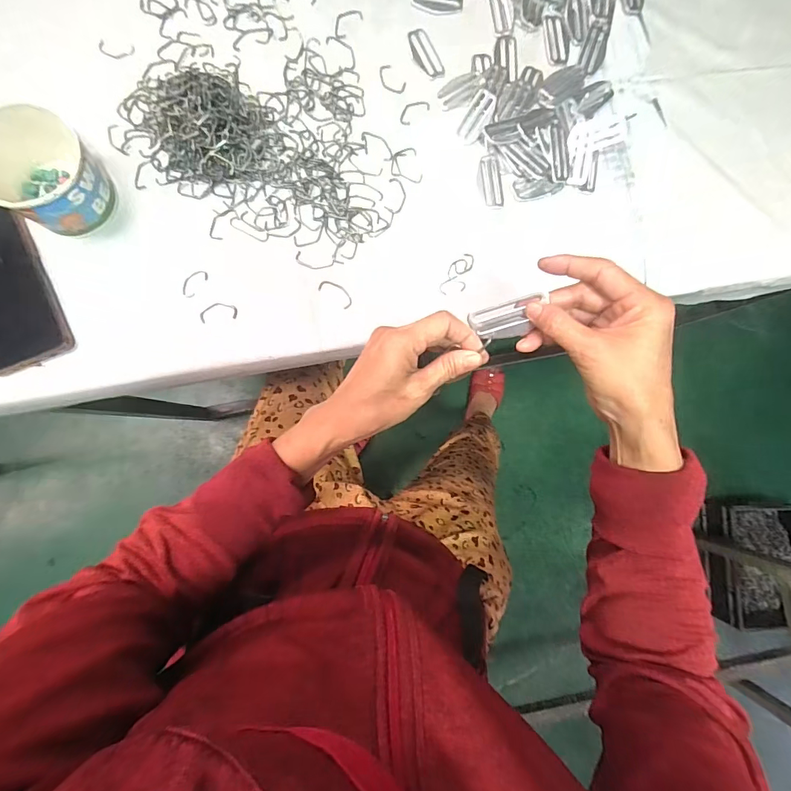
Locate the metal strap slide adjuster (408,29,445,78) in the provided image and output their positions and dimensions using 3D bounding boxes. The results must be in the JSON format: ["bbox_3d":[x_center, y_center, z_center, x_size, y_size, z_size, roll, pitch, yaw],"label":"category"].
[{"bbox_3d":[0.033,-0.383,0.472,0.025,0.004,0.059,-25,88,-8],"label":"metal strap slide adjuster"}]

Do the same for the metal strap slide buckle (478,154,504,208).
[{"bbox_3d":[0.105,-0.237,0.469,0.026,0.004,0.058,-10,86,-7],"label":"metal strap slide buckle"}]

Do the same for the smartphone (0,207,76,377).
[{"bbox_3d":[-0.369,-0.101,0.396,0.077,0.015,0.153,-21,88,-8],"label":"smartphone"}]

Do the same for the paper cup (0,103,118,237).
[{"bbox_3d":[-0.313,-0.198,0.387,0.086,0.078,0.082,1,85,-6],"label":"paper cup"}]

